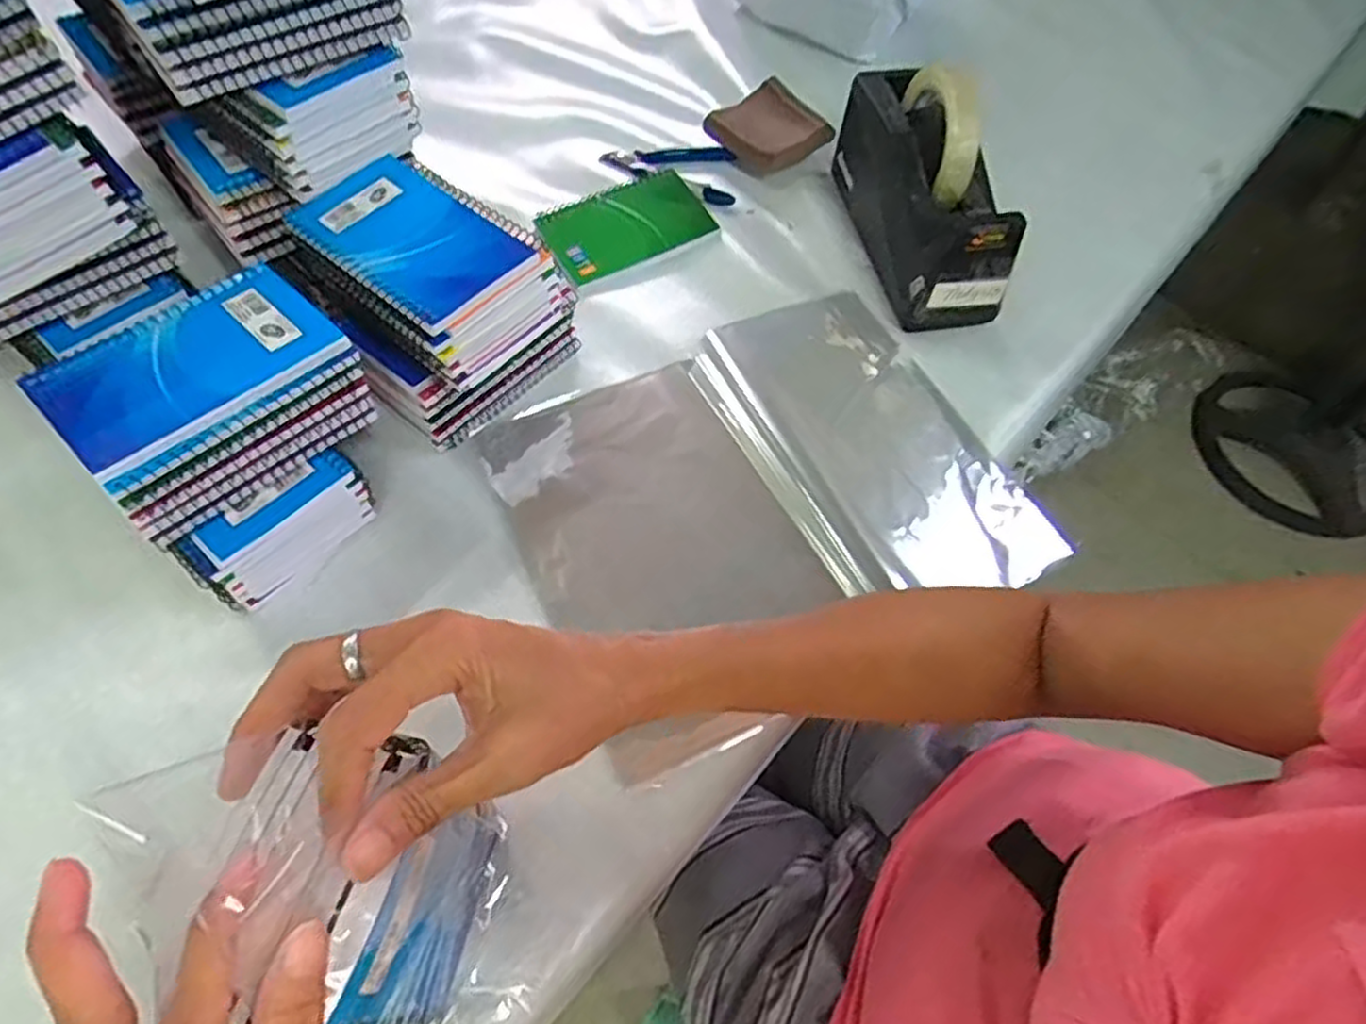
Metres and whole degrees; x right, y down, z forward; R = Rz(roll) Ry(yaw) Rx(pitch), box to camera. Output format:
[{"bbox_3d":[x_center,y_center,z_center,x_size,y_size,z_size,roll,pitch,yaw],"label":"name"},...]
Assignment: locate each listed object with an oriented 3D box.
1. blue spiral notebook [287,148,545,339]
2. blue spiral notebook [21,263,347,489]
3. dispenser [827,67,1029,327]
[{"bbox_3d":[-0.156,-0.164,0.435,0.130,0.012,0.093,37,63,17],"label":"blue spiral notebook"},{"bbox_3d":[-0.250,-0.078,0.374,0.082,0.014,0.128,40,64,19],"label":"blue spiral notebook"},{"bbox_3d":[0.186,-0.256,0.568,0.074,0.117,0.197,-8,60,-8],"label":"dispenser"}]

